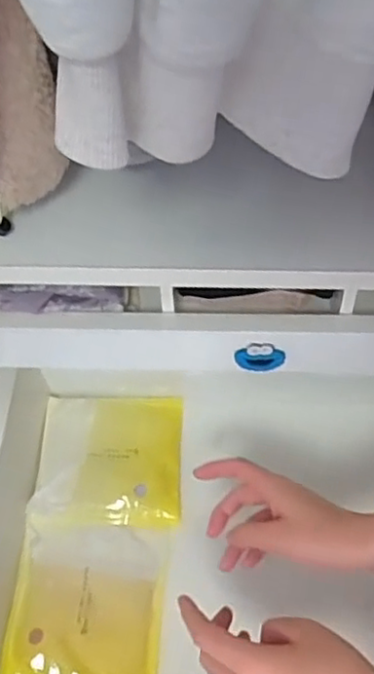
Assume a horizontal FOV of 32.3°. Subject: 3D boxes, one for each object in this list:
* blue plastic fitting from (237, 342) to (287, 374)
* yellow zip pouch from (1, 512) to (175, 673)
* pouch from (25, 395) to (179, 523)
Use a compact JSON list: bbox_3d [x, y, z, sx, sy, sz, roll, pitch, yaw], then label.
[{"bbox_3d":[0.057,0.016,0.500,0.037,0.031,0.004,3,53,3],"label":"blue plastic fitting"},{"bbox_3d":[-0.088,0.236,0.582,0.134,0.009,0.137,4,60,1],"label":"yellow zip pouch"},{"bbox_3d":[-0.076,0.117,0.648,0.138,0.022,0.134,1,57,3],"label":"pouch"}]

